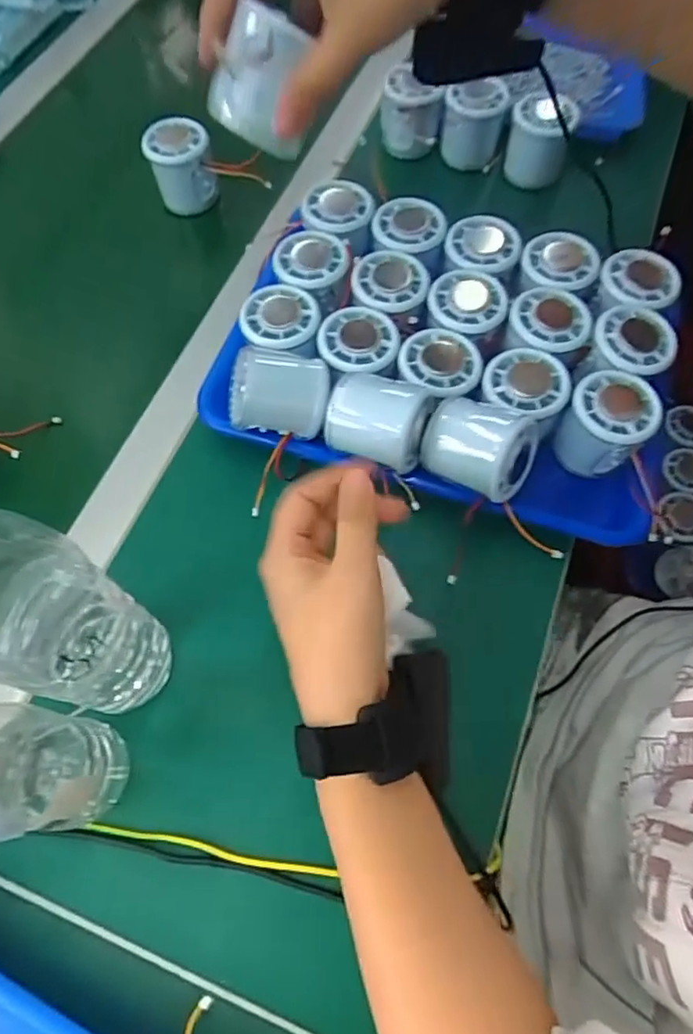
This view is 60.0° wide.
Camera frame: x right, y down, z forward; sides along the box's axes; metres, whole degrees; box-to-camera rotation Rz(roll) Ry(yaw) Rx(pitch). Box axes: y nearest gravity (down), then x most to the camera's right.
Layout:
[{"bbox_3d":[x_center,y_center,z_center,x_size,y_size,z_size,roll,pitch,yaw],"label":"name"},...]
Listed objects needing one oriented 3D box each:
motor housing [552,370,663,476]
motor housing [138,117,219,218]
[{"bbox_3d":[0.180,-0.065,0.416,0.053,0.051,0.058,-1,64,2],"label":"motor housing"},{"bbox_3d":[-0.150,-0.318,0.551,0.054,0.066,0.051,-1,64,2],"label":"motor housing"}]

